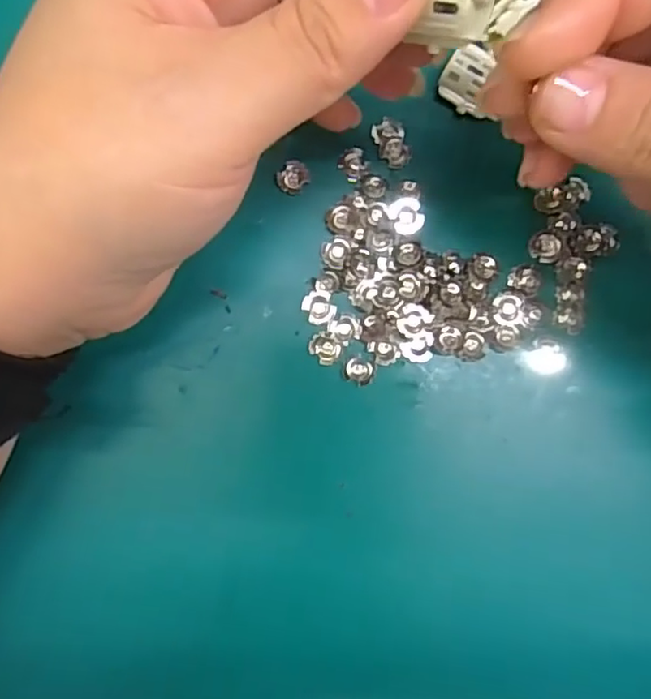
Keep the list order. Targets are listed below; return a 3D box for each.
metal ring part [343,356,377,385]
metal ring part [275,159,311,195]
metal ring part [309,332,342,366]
[{"bbox_3d":[0.011,0.007,0.209,0.011,0.004,0.009,7,84,-2],"label":"metal ring part"},{"bbox_3d":[-0.011,-0.057,0.212,0.010,0.007,0.010,0,85,-3],"label":"metal ring part"},{"bbox_3d":[0.000,-0.001,0.204,0.010,0.004,0.009,43,84,2],"label":"metal ring part"}]

